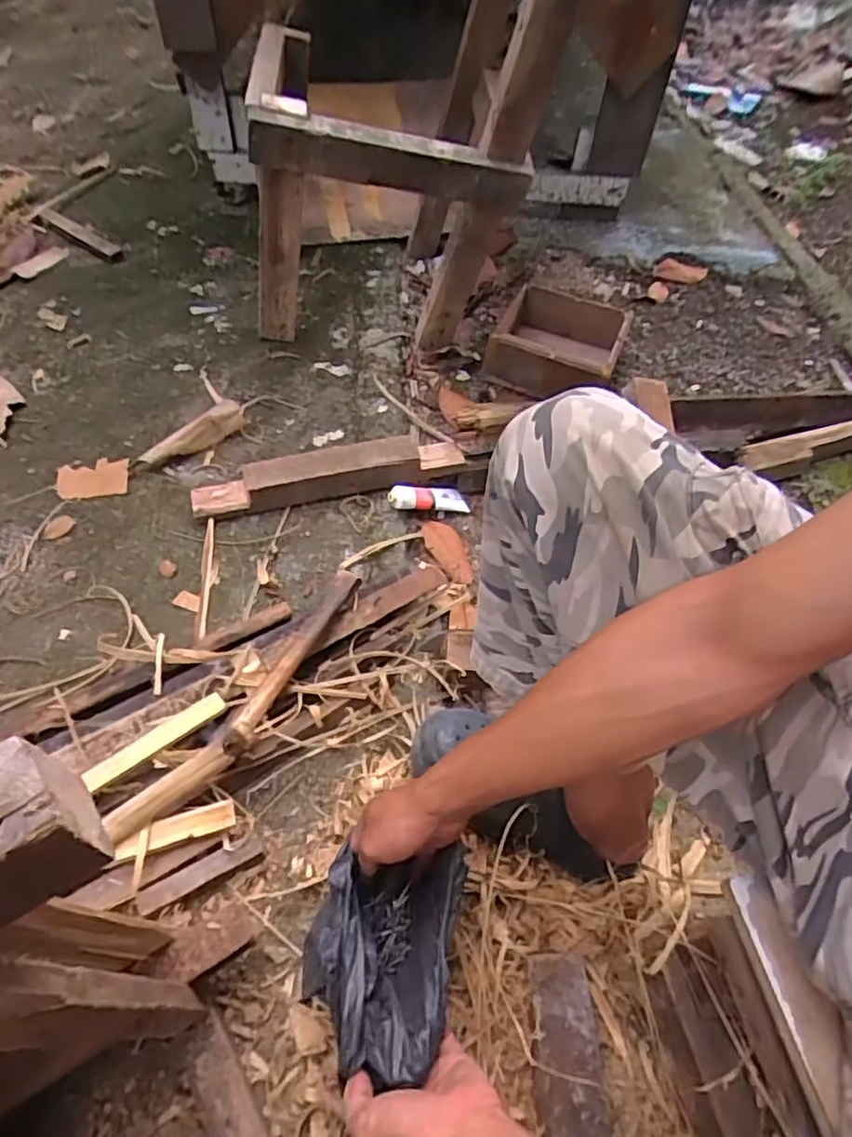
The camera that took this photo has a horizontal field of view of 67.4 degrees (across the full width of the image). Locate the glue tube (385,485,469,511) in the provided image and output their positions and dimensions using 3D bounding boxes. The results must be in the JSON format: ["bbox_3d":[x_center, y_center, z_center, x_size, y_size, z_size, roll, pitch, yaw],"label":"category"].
[{"bbox_3d":[0.003,-0.107,0.977,0.141,0.021,0.040,-1,51,-37],"label":"glue tube"}]

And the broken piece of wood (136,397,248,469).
[{"bbox_3d":[-0.360,-0.200,0.983,0.038,0.042,0.178,40,60,21],"label":"broken piece of wood"}]

